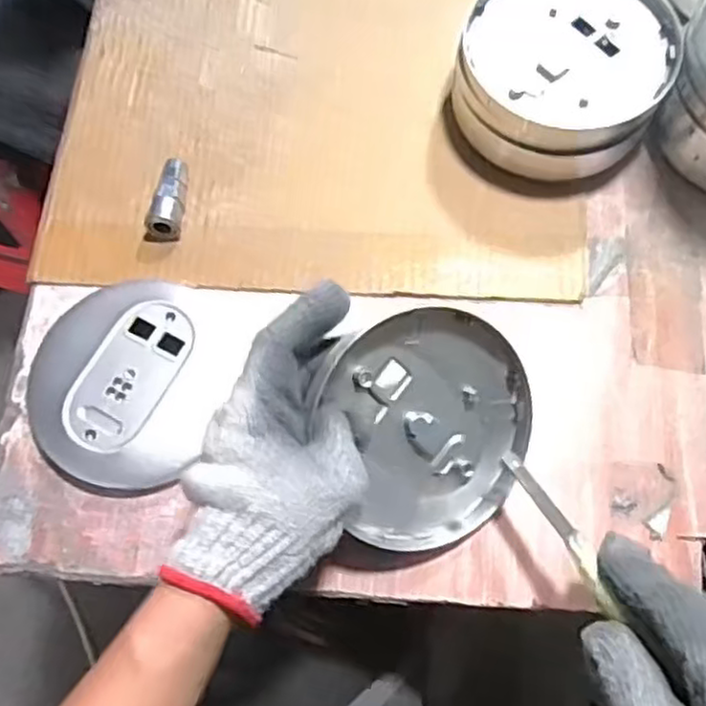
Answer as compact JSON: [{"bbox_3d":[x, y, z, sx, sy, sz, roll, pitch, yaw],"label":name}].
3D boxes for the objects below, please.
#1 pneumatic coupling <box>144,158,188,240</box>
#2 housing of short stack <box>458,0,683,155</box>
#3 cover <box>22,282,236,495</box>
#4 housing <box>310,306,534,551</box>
[{"bbox_3d":[-0.130,-0.109,0.503,0.020,0.021,0.062,3,72,3],"label":"pneumatic coupling"},{"bbox_3d":[0.141,-0.198,0.472,0.133,0.024,0.131,-1,70,2],"label":"housing of short stack"},{"bbox_3d":[-0.146,0.017,0.463,0.123,0.021,0.134,-1,72,2],"label":"cover"},{"bbox_3d":[0.046,0.041,0.406,0.115,0.018,0.131,-18,104,-19],"label":"housing"}]

